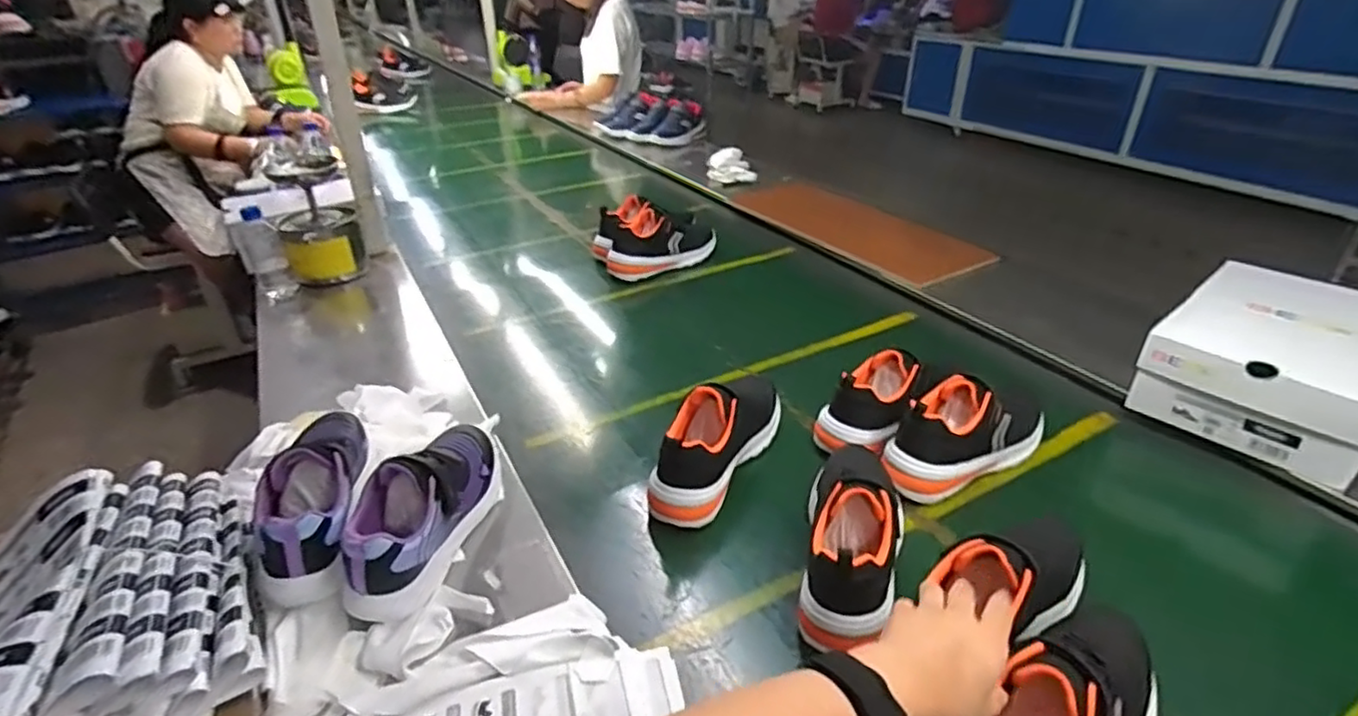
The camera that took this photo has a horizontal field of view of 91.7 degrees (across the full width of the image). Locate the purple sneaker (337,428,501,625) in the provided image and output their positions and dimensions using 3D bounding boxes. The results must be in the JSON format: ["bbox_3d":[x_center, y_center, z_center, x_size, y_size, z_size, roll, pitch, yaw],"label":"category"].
[{"bbox_3d":[-0.251,0.138,0.671,0.085,0.096,0.240,5,31,12],"label":"purple sneaker"}]

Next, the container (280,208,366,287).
[{"bbox_3d":[-0.687,-0.225,1.283,0.132,0.120,0.159,-14,33,-18],"label":"container"}]

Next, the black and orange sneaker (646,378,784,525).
[{"bbox_3d":[0.048,0.080,0.790,0.080,0.108,0.243,16,35,28],"label":"black and orange sneaker"}]

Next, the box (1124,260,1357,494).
[{"bbox_3d":[0.763,0.005,0.836,0.286,0.122,0.228,-25,37,-33],"label":"box"}]

